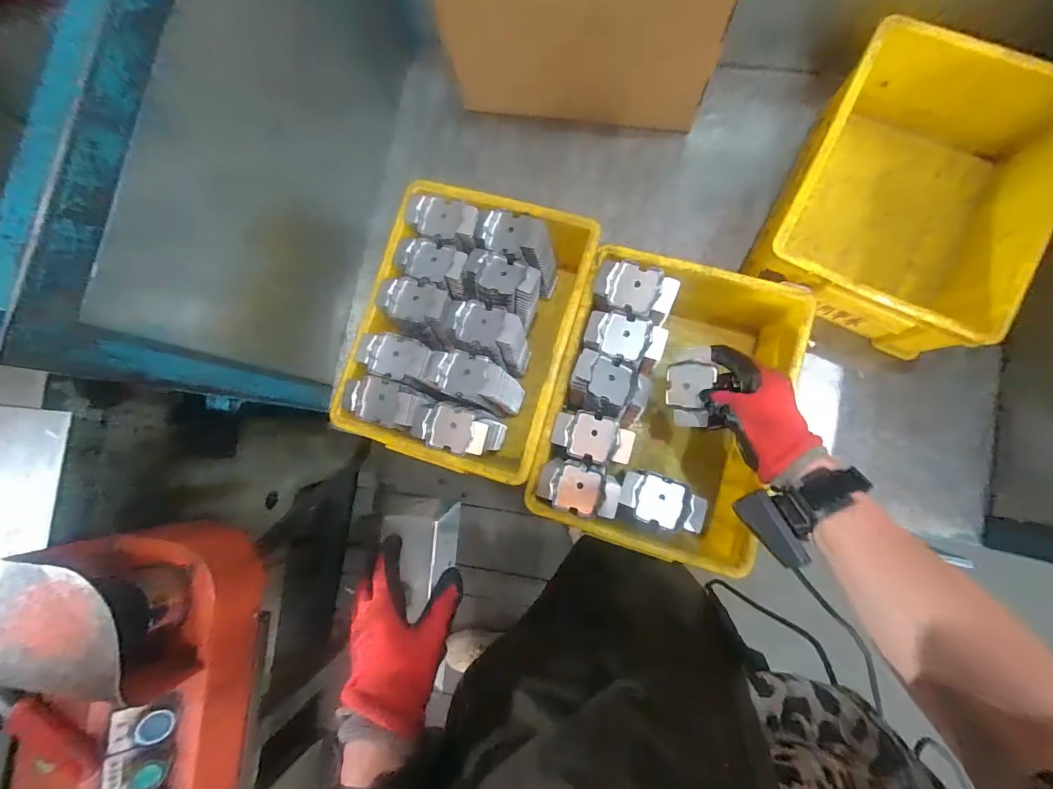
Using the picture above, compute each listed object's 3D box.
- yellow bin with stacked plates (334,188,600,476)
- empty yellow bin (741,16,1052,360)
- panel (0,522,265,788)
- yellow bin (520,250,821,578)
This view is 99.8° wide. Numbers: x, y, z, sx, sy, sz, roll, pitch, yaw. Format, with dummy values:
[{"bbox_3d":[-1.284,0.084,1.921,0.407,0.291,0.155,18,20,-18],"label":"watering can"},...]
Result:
[{"bbox_3d":[-0.073,-0.079,0.614,0.263,0.153,0.346,16,85,7],"label":"yellow bin with stacked plates"},{"bbox_3d":[0.474,-0.250,0.567,0.253,0.140,0.349,25,86,8],"label":"empty yellow bin"},{"bbox_3d":[-0.400,0.428,0.422,0.153,0.166,0.557,-1,83,5],"label":"panel"},{"bbox_3d":[0.167,0.017,0.561,0.255,0.148,0.333,15,84,7],"label":"yellow bin"}]

